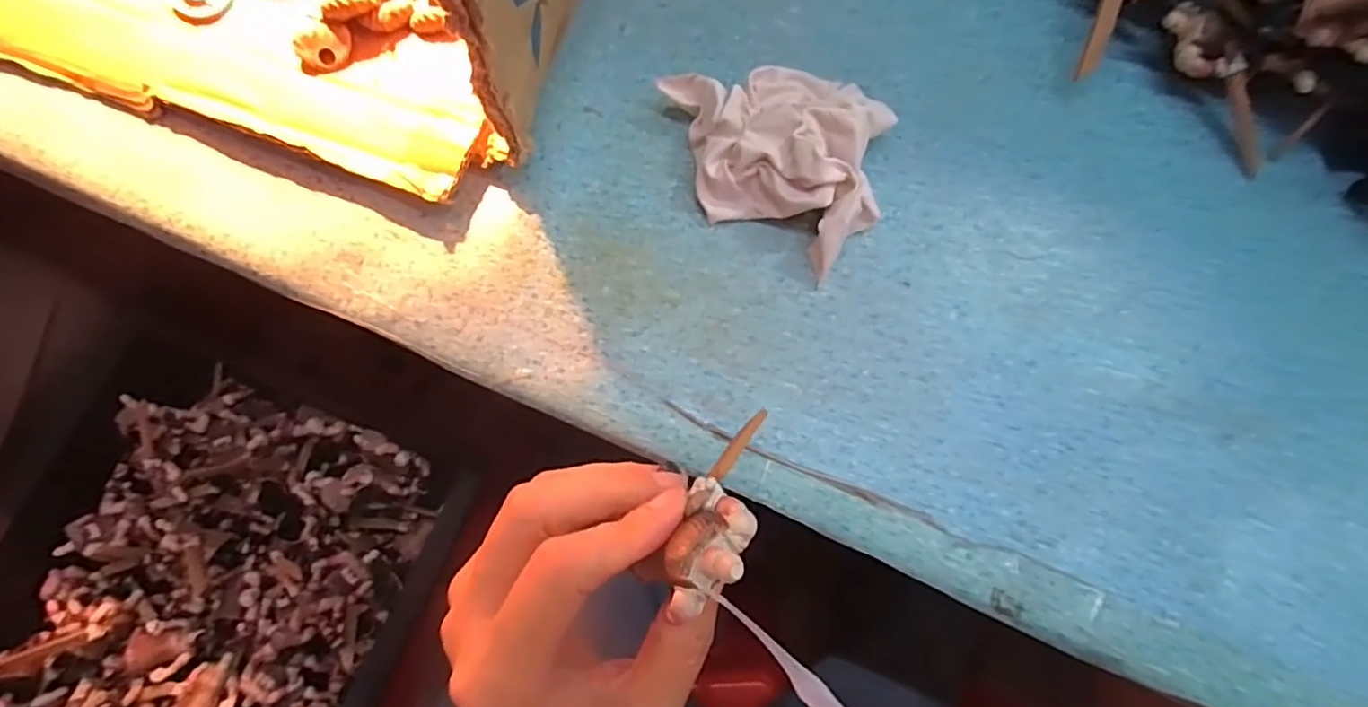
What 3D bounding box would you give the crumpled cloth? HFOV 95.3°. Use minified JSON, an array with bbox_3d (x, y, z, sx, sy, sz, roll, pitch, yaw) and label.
[{"bbox_3d":[0.038,-0.089,0.262,0.099,0.030,0.073,32,79,6],"label":"crumpled cloth"}]

